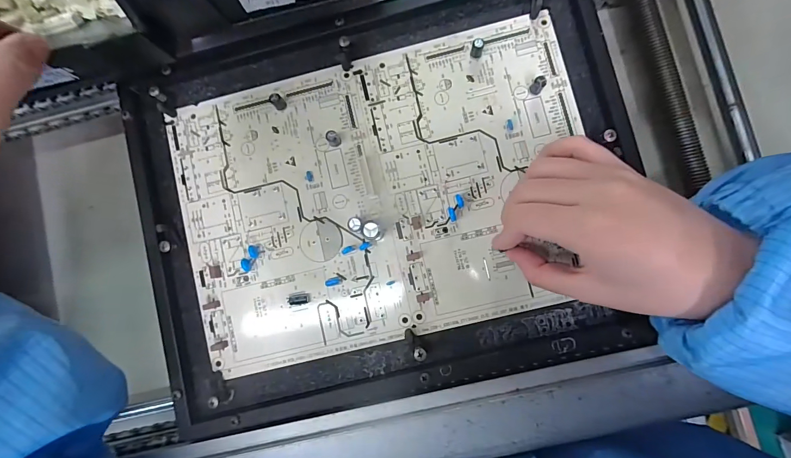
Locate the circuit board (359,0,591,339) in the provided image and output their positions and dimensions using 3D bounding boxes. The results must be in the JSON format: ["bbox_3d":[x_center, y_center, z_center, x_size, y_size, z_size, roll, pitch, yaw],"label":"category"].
[{"bbox_3d":[0.061,-0.040,0.242,0.139,0.008,0.194,-13,83,3],"label":"circuit board"}]

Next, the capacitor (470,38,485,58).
[{"bbox_3d":[0.056,-0.124,0.242,0.008,0.014,0.007,14,88,3],"label":"capacitor"}]

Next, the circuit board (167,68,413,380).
[{"bbox_3d":[-0.077,-0.007,0.245,0.139,0.019,0.194,-14,87,2],"label":"circuit board"}]

